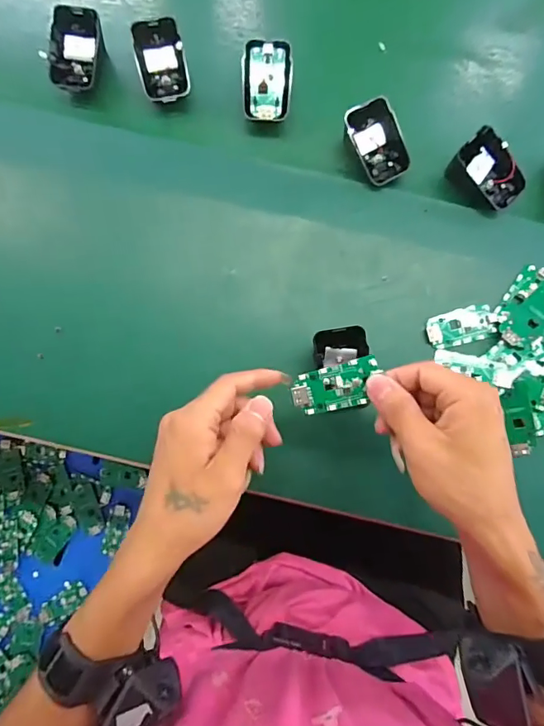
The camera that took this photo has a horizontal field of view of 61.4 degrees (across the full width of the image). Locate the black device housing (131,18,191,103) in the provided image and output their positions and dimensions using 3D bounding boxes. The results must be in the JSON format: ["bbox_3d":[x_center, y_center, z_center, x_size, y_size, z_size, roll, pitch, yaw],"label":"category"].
[{"bbox_3d":[-0.104,-0.282,0.433,0.046,0.039,0.067,-15,81,-2],"label":"black device housing"}]

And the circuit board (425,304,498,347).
[{"bbox_3d":[0.170,-0.033,0.411,0.062,0.005,0.031,-14,79,-2],"label":"circuit board"}]

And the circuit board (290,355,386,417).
[{"bbox_3d":[0.045,0.017,0.321,0.061,0.010,0.031,-14,81,-2],"label":"circuit board"}]

